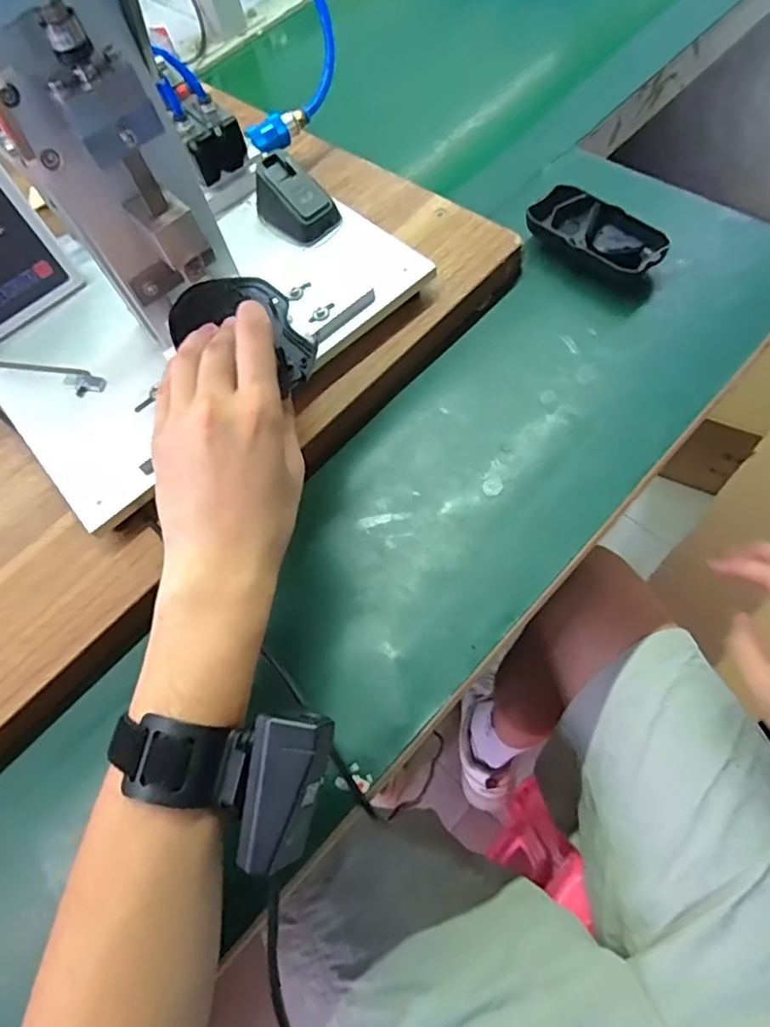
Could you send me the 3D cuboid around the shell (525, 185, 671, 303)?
[{"bbox_3d":[0.168,-0.215,0.467,0.050,0.032,0.112,-37,65,-10],"label":"shell"}]

